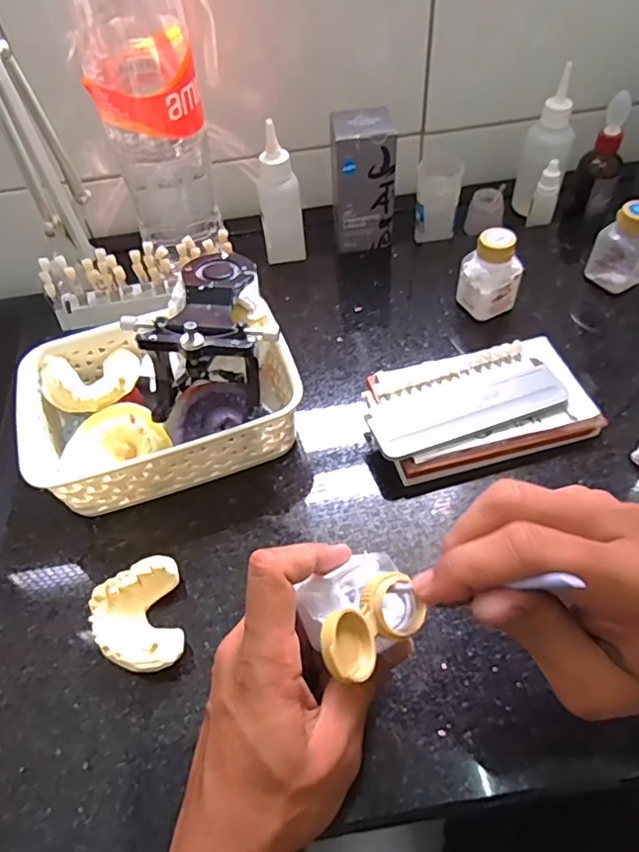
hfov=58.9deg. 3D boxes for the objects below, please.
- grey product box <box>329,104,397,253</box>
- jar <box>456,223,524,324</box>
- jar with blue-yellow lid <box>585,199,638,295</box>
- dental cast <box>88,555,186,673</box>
[{"bbox_3d":[0.043,-0.238,0.557,0.059,0.121,0.052,-4,53,2],"label":"grey product box"},{"bbox_3d":[0.148,-0.132,0.493,0.035,0.076,0.043,-30,57,-17],"label":"jar"},{"bbox_3d":[0.272,-0.158,0.503,0.034,0.074,0.040,-24,55,-13],"label":"jar with blue-yellow lid"},{"bbox_3d":[-0.113,0.121,0.356,0.052,0.029,0.069,-13,54,-5],"label":"dental cast"}]

